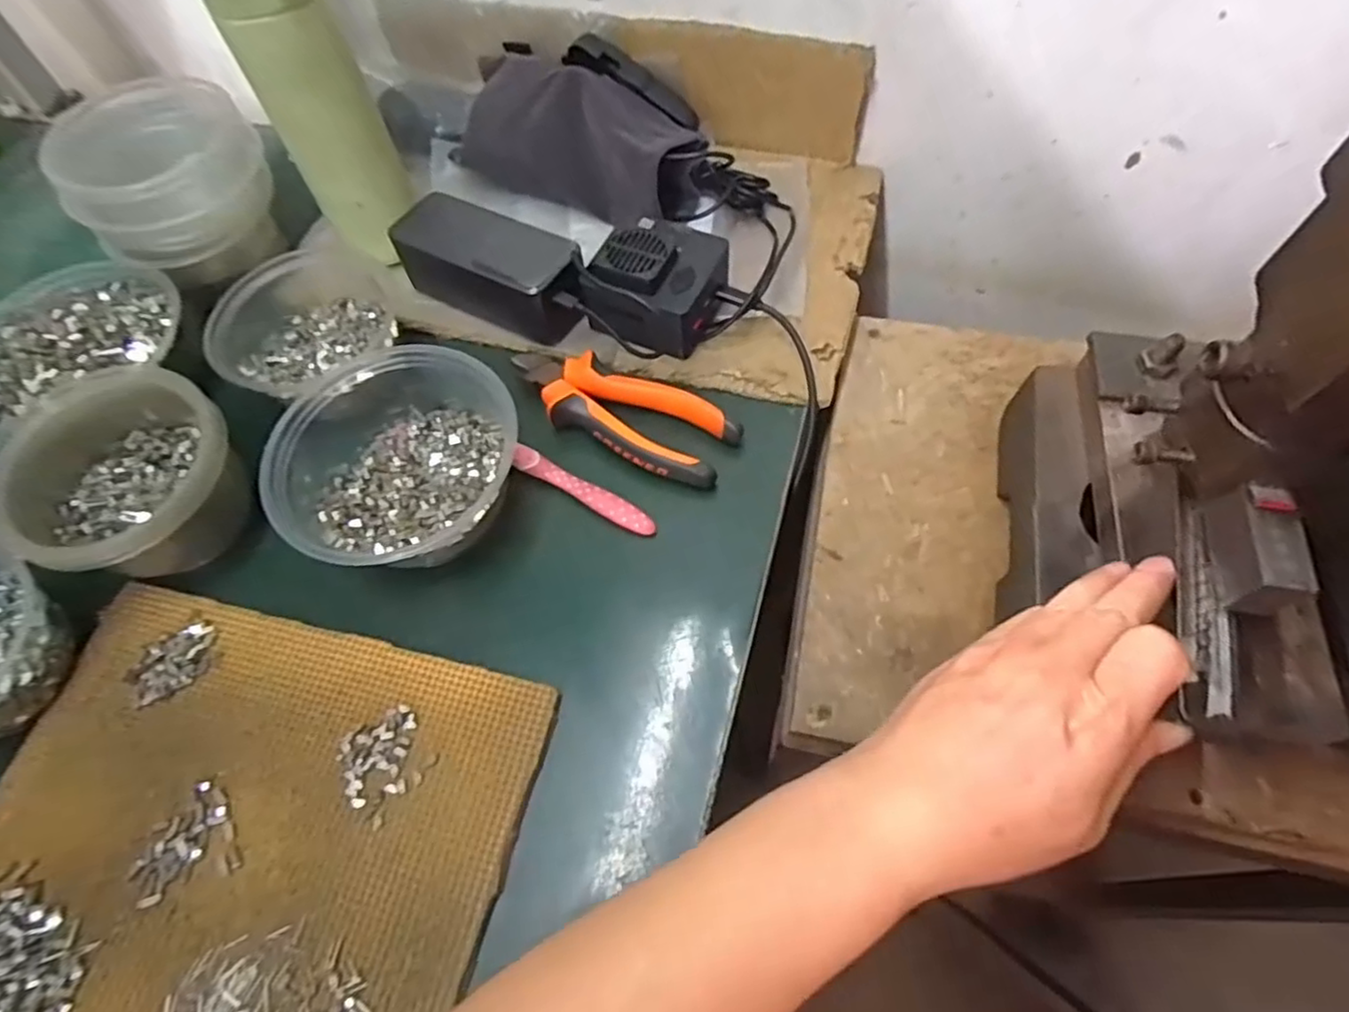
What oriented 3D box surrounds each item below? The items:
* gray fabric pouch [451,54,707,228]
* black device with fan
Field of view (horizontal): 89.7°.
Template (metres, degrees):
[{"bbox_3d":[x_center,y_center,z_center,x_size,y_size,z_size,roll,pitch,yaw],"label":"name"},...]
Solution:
[{"bbox_3d":[-0.080,-0.267,0.502,0.186,0.066,0.082,21,65,14],"label":"gray fabric pouch"},{"bbox_3d":[-0.012,-0.148,0.443,0.079,0.051,0.080,18,64,13],"label":"black device with fan"}]

